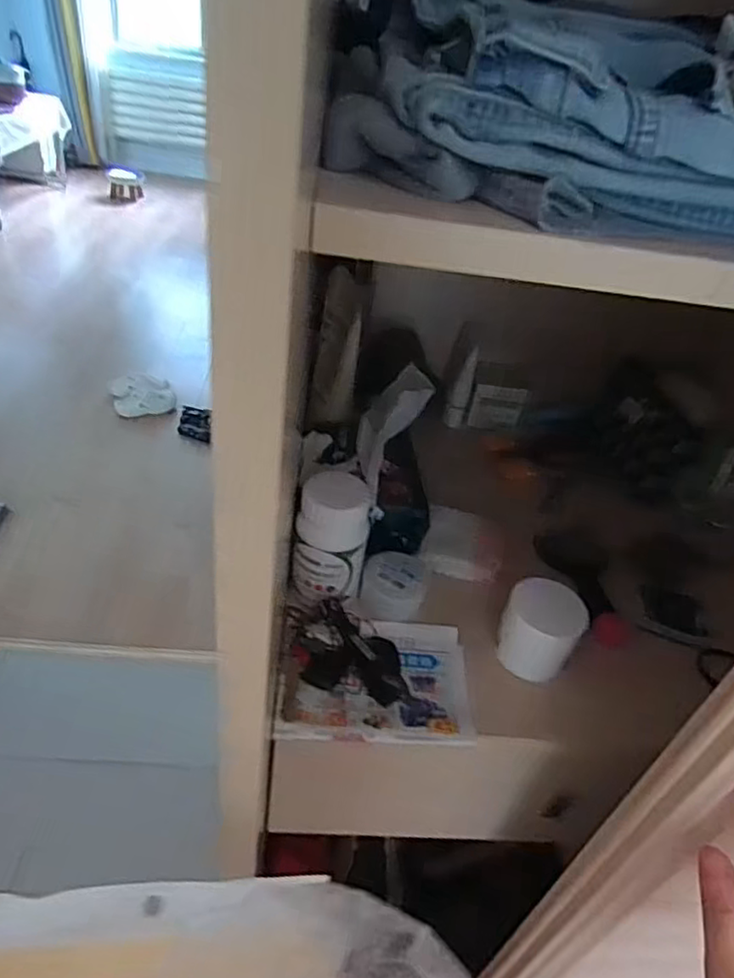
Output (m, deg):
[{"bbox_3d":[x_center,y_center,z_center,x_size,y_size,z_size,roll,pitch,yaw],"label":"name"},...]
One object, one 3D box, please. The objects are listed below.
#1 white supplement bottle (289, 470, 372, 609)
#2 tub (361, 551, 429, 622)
[{"bbox_3d":[-0.029,0.042,0.497,0.058,0.096,0.054,5,40,-2],"label":"white supplement bottle"},{"bbox_3d":[0.024,0.082,0.526,0.055,0.036,0.050,12,40,6],"label":"tub"}]

